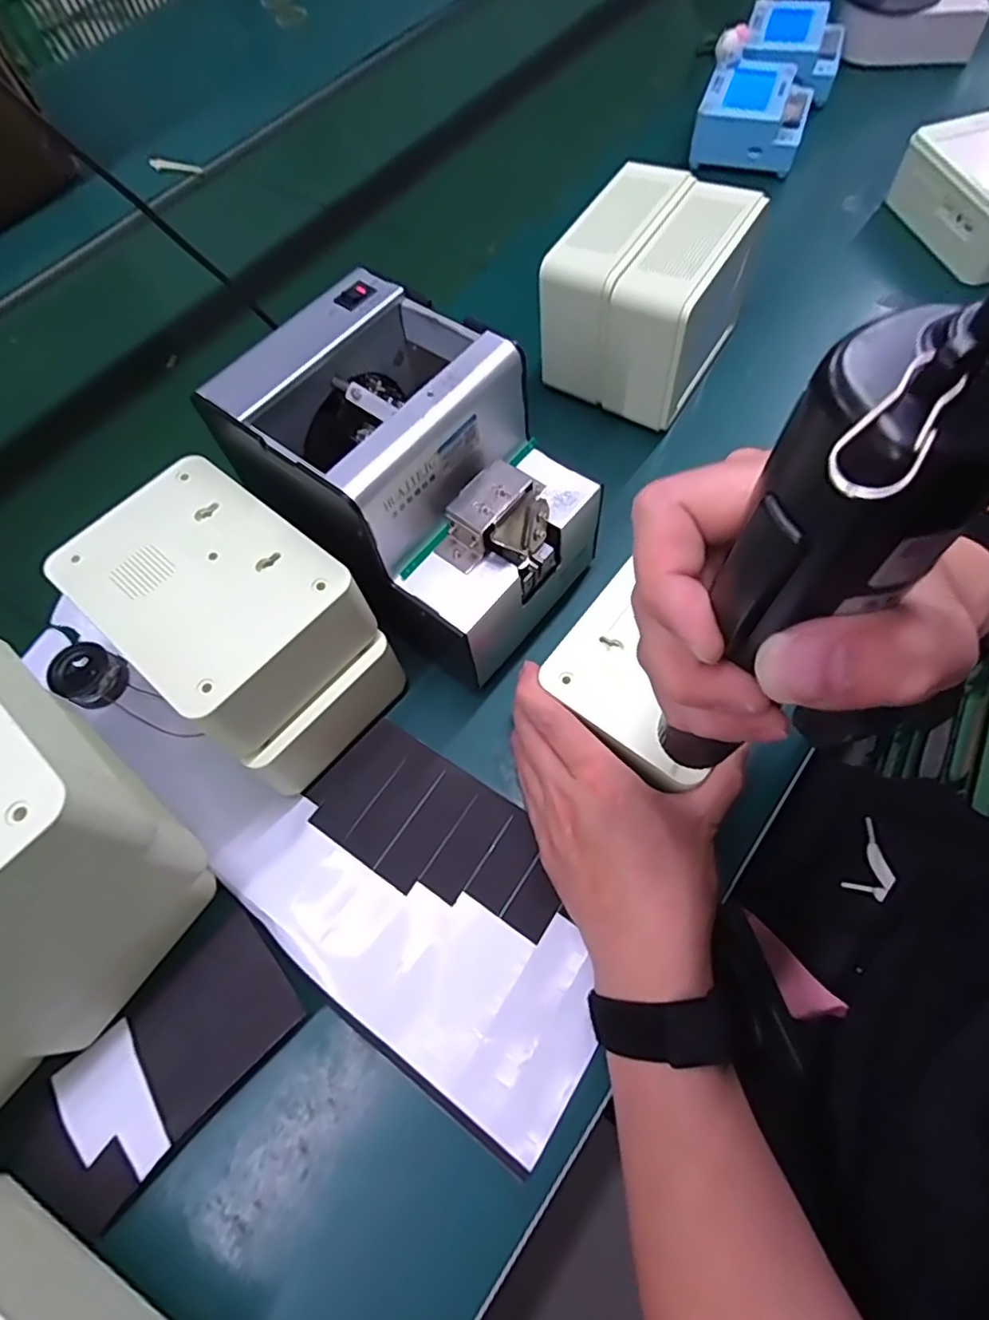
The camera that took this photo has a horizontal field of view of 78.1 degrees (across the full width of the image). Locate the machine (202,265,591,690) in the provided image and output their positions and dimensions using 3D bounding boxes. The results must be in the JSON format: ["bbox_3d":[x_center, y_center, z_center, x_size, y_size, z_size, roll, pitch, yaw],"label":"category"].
[{"bbox_3d":[-0.041,-0.100,0.367,0.180,0.149,0.127,34,72,17],"label":"machine"}]

